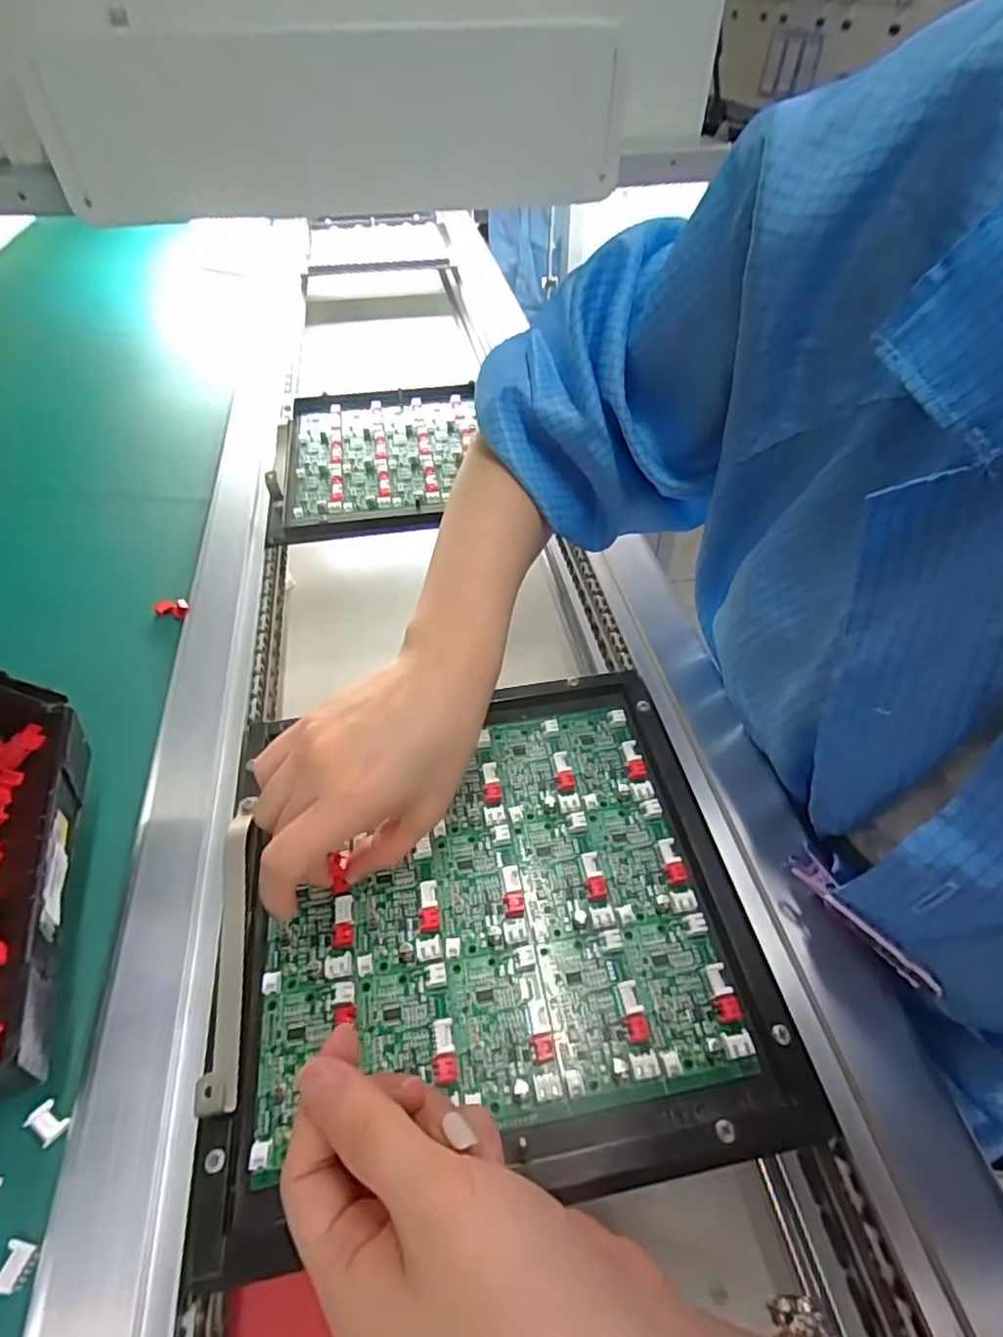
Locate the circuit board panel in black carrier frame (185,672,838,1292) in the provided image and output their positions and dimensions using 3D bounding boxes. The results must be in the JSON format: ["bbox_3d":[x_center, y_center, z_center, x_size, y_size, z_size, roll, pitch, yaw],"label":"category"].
[{"bbox_3d":[-0.010,0.106,0.292,0.231,0.021,0.227,-6,50,-10],"label":"circuit board panel in black carrier frame"}]

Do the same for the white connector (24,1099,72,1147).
[{"bbox_3d":[-0.171,0.172,0.233,0.014,0.004,0.010,26,55,25],"label":"white connector"}]

